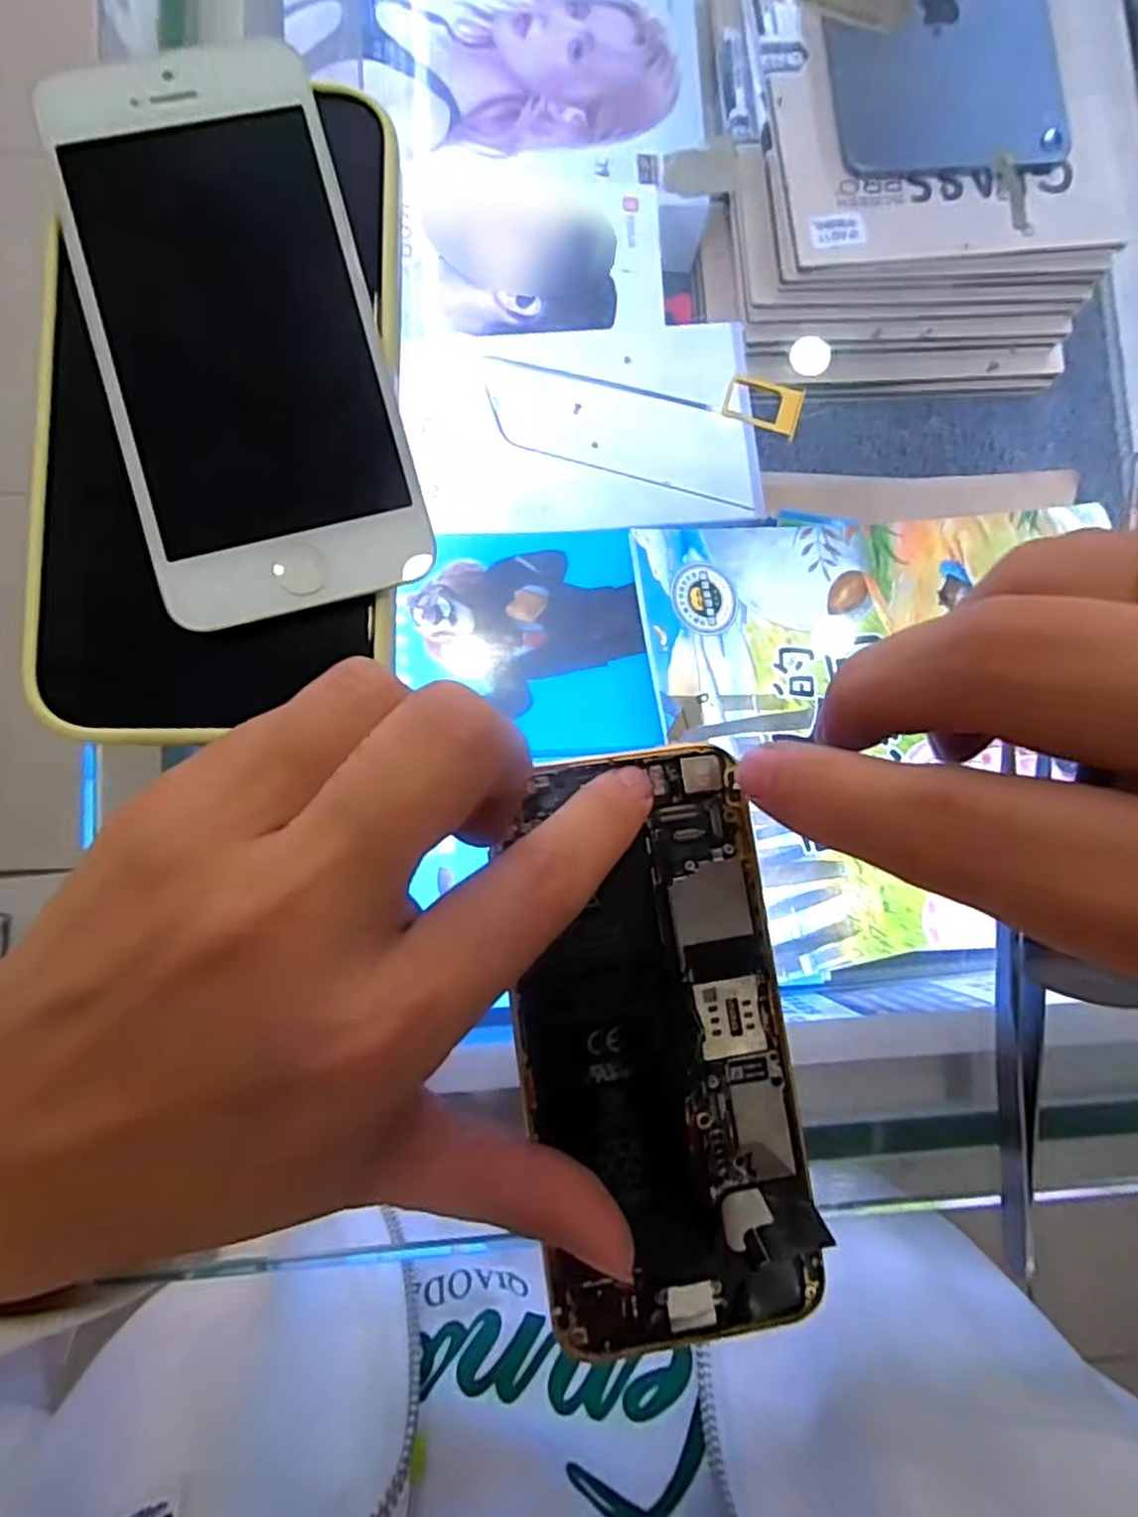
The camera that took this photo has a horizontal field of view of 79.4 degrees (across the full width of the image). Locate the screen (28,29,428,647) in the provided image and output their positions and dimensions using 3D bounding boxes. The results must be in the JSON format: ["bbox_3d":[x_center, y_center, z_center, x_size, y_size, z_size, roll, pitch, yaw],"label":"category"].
[{"bbox_3d":[-0.070,-0.090,0.147,0.055,0.013,0.119,-15,86,-5],"label":"screen"}]

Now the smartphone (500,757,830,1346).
[{"bbox_3d":[0.020,0.061,0.150,0.058,0.004,0.122,-3,84,-4],"label":"smartphone"}]

